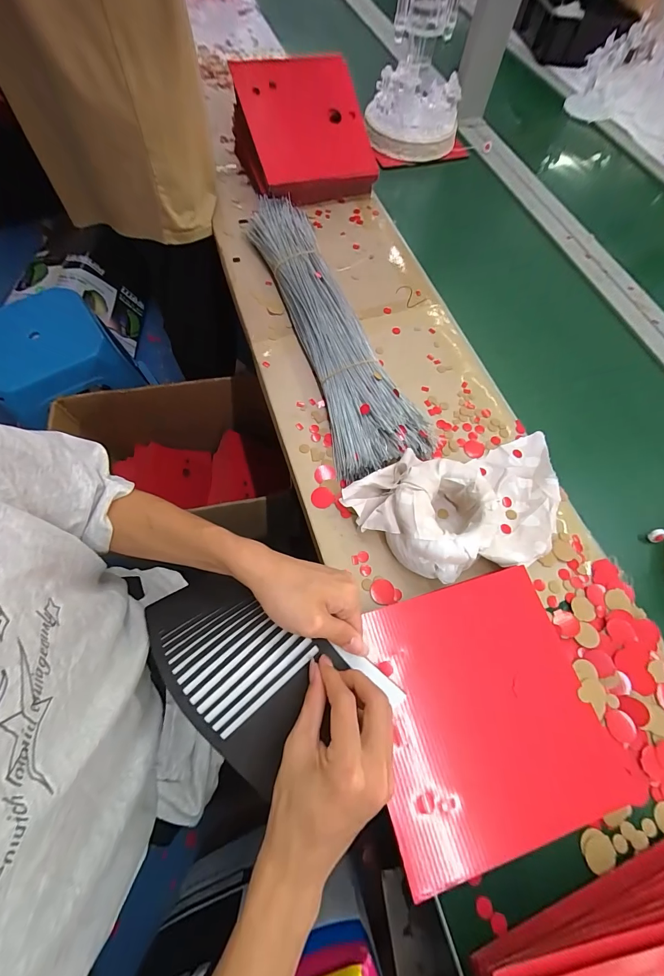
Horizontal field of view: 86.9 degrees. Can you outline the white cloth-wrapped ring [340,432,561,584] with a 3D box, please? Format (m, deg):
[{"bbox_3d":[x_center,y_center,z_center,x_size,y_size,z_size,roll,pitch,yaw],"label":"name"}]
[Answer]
[{"bbox_3d":[0.170,0.018,0.424,0.293,0.062,0.158,-13,68,-9],"label":"white cloth-wrapped ring"}]

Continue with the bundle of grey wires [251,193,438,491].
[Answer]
[{"bbox_3d":[-0.021,-0.270,0.540,0.118,0.050,0.543,-18,68,-11],"label":"bundle of grey wires"}]

